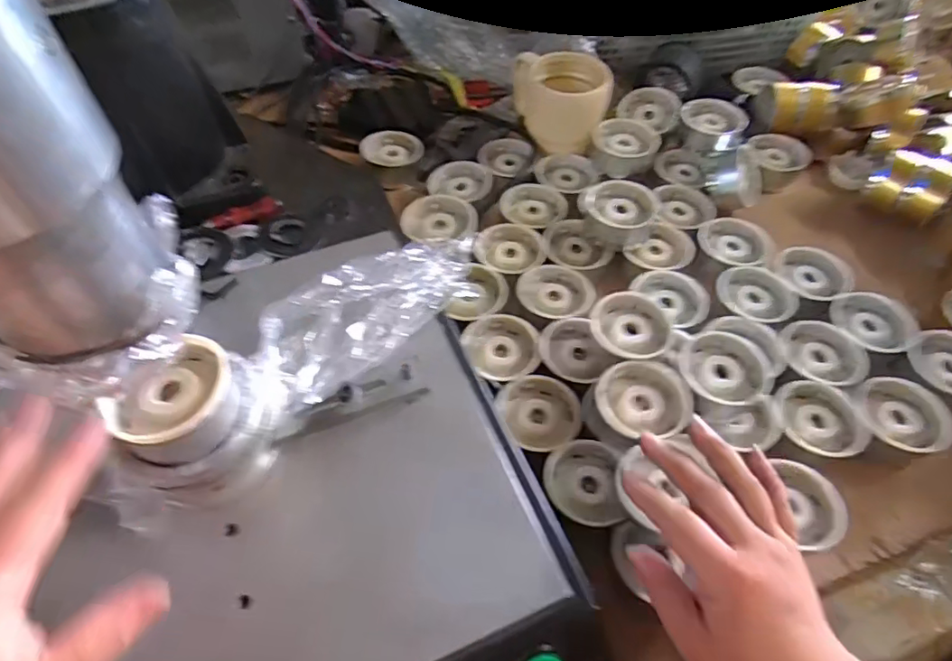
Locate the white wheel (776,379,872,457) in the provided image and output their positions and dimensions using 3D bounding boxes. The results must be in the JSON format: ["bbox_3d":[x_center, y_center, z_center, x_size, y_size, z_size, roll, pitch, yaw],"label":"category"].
[{"bbox_3d":[0.282,0.072,0.464,0.068,0.022,0.062,0,54,0],"label":"white wheel"}]

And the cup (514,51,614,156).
[{"bbox_3d":[0.097,-0.268,0.652,0.105,0.079,0.089,4,54,2],"label":"cup"}]

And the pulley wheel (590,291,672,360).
[{"bbox_3d":[0.133,-0.002,0.483,0.069,0.021,0.065,-36,62,-23],"label":"pulley wheel"}]

